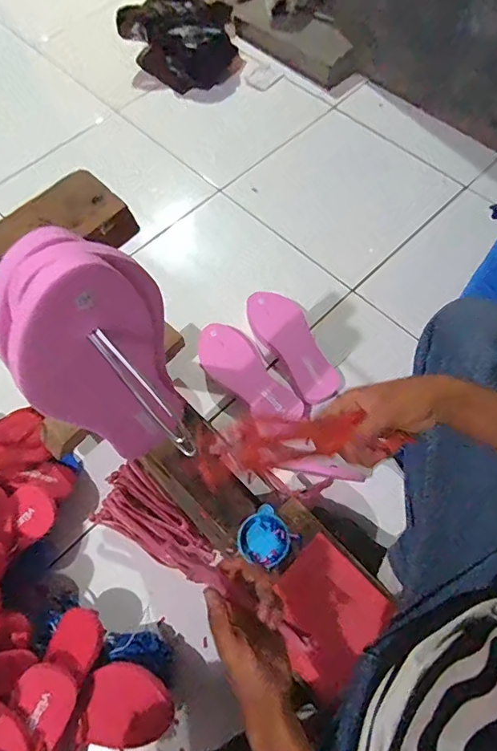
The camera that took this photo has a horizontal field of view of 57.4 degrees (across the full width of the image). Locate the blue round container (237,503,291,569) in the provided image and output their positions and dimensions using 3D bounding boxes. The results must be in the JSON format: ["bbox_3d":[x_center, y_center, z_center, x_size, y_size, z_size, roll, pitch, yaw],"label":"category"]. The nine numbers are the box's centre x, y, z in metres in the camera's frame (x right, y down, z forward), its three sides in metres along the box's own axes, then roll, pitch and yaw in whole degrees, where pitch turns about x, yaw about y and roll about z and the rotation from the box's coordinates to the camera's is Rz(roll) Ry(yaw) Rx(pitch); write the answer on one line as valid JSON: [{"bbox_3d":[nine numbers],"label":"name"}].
[{"bbox_3d":[0.022,0.232,0.643,0.069,0.014,0.072,-1,66,2],"label":"blue round container"}]

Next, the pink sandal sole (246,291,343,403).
[{"bbox_3d":[0.081,-0.063,0.838,0.089,0.046,0.243,-30,69,-11],"label":"pink sandal sole"}]

